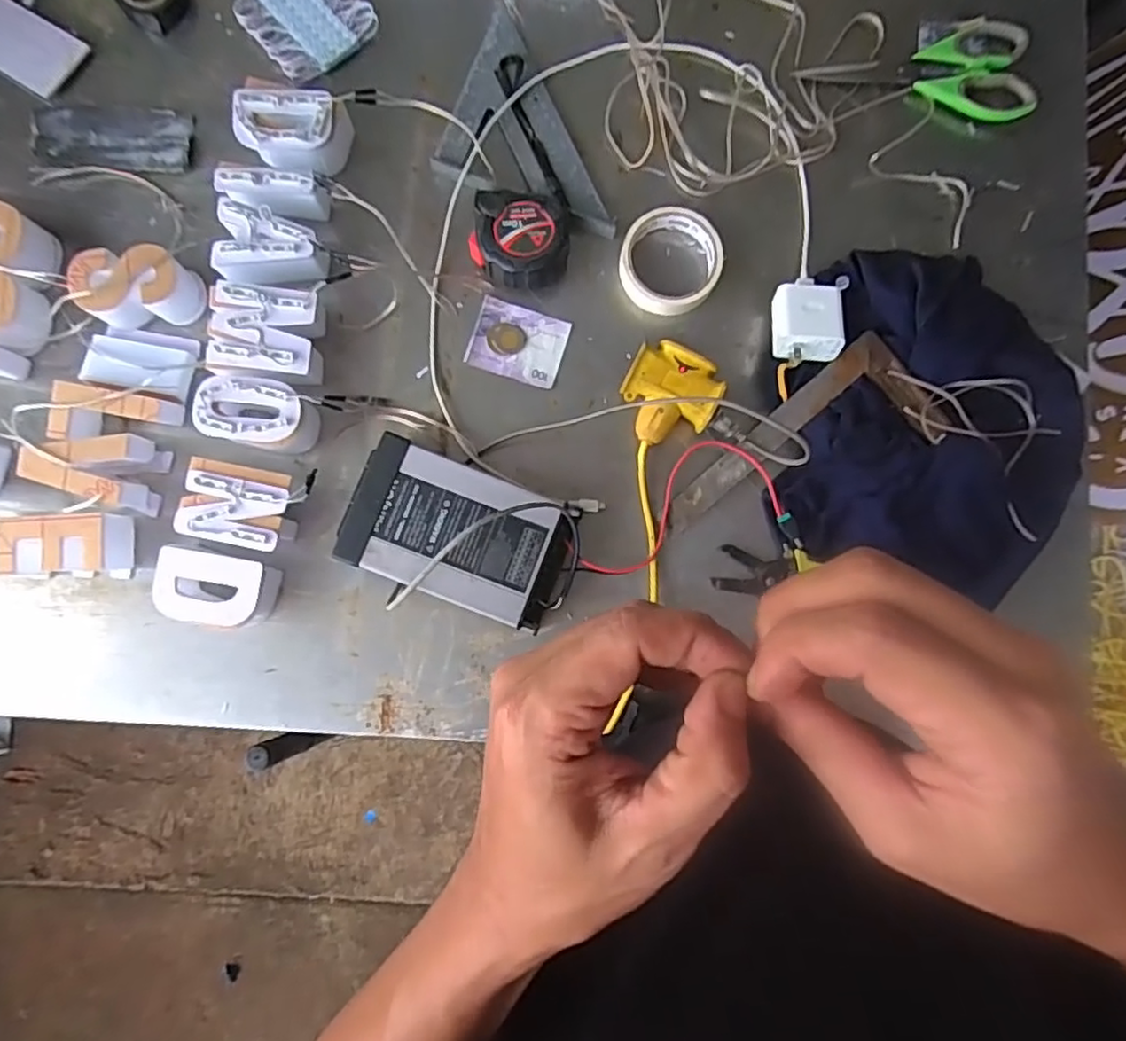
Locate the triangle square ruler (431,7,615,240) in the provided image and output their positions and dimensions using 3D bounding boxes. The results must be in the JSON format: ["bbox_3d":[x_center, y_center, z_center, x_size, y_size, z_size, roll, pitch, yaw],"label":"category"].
[{"bbox_3d":[-0.055,-0.348,0.607,0.125,0.017,0.231,-27,86,-4],"label":"triangle square ruler"}]

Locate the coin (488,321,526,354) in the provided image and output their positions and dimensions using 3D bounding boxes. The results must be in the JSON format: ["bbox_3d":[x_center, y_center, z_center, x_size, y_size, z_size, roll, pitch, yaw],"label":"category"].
[{"bbox_3d":[-0.051,-0.165,0.597,0.034,0.004,0.029,18,84,0],"label":"coin"}]

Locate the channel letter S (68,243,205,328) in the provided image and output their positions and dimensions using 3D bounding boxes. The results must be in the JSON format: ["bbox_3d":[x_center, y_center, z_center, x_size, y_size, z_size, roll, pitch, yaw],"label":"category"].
[{"bbox_3d":[-0.360,-0.197,0.562,0.093,0.045,0.057,-2,84,-2],"label":"channel letter S"}]

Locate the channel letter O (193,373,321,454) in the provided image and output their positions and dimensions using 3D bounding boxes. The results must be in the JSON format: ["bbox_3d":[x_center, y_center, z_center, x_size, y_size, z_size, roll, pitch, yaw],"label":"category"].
[{"bbox_3d":[-0.257,-0.088,0.557,0.083,0.050,0.054,11,84,-1],"label":"channel letter O"}]

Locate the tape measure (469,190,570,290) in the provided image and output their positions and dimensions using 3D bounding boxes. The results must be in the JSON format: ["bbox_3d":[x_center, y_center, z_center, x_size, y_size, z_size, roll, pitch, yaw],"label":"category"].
[{"bbox_3d":[-0.038,-0.248,0.585,0.089,0.036,0.074,10,84,-1],"label":"tape measure"}]

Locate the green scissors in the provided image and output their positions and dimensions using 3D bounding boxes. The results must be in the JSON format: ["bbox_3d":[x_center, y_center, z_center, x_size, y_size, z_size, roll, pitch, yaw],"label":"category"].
[{"bbox_3d":[0.338,-0.438,0.628,0.213,0.019,0.102,5,84,-2],"label":"green scissors"}]

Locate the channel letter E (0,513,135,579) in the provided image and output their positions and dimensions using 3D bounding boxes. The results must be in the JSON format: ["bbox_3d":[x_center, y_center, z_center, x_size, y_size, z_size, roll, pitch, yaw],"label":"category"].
[{"bbox_3d":[-0.407,0.021,0.540,0.084,0.045,0.053,1,84,-2],"label":"channel letter E"}]

